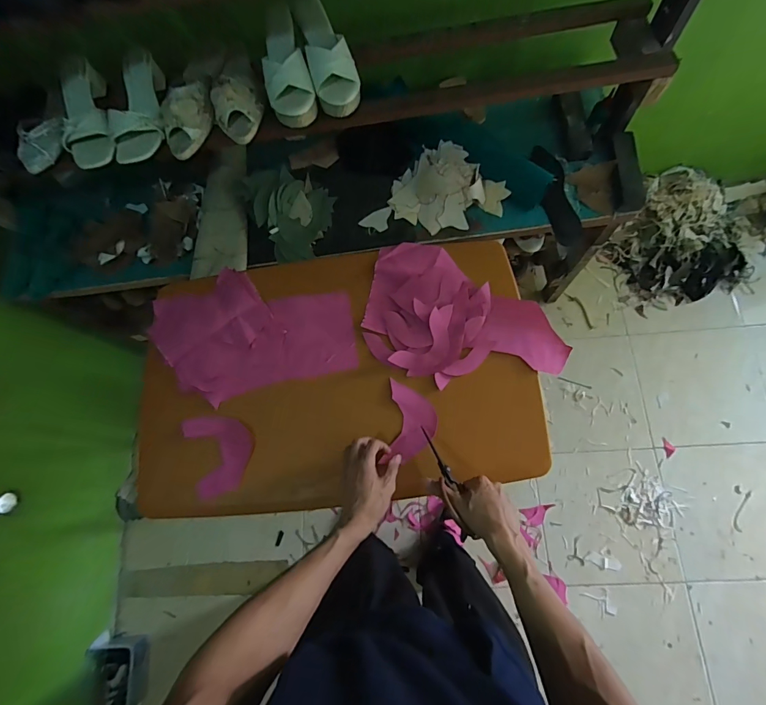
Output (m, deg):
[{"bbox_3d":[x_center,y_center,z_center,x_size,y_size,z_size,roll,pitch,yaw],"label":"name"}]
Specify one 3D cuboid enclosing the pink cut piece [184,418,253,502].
[{"bbox_3d":[-0.290,0.179,0.705,0.120,0.011,0.142,-20,75,7],"label":"pink cut piece"}]

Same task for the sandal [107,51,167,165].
[{"bbox_3d":[-0.460,-0.452,0.727,0.097,0.067,0.185,-13,73,2],"label":"sandal"}]

